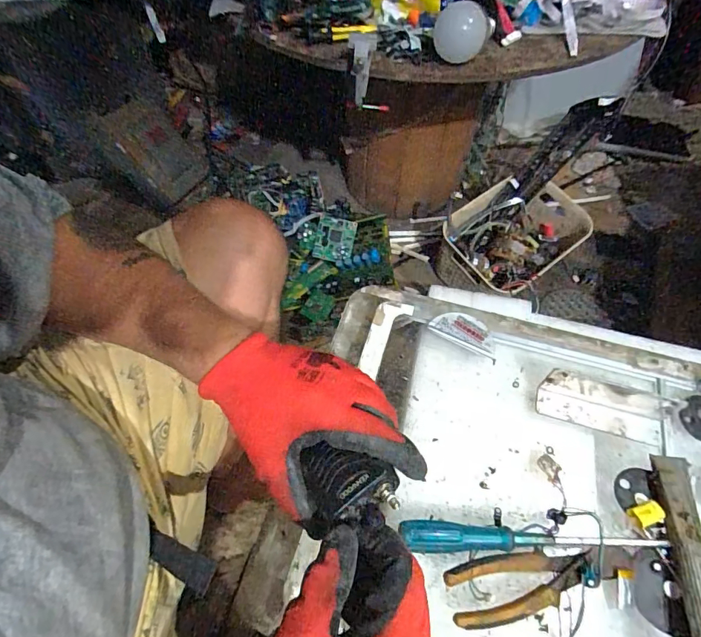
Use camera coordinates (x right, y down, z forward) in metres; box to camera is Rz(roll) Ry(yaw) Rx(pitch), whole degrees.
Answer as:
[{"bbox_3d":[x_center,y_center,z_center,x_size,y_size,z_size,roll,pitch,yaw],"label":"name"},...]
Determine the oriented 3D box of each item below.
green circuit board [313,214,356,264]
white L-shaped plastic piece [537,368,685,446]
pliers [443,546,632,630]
[{"bbox_3d":[-0.035,-0.172,0.937,0.080,0.017,0.095,14,99,2],"label":"green circuit board"},{"bbox_3d":[0.281,0.093,0.467,0.134,0.046,0.047,15,58,11],"label":"white L-shaped plastic piece"},{"bbox_3d":[0.175,0.237,0.390,0.174,0.023,0.051,-10,57,-5],"label":"pliers"}]

